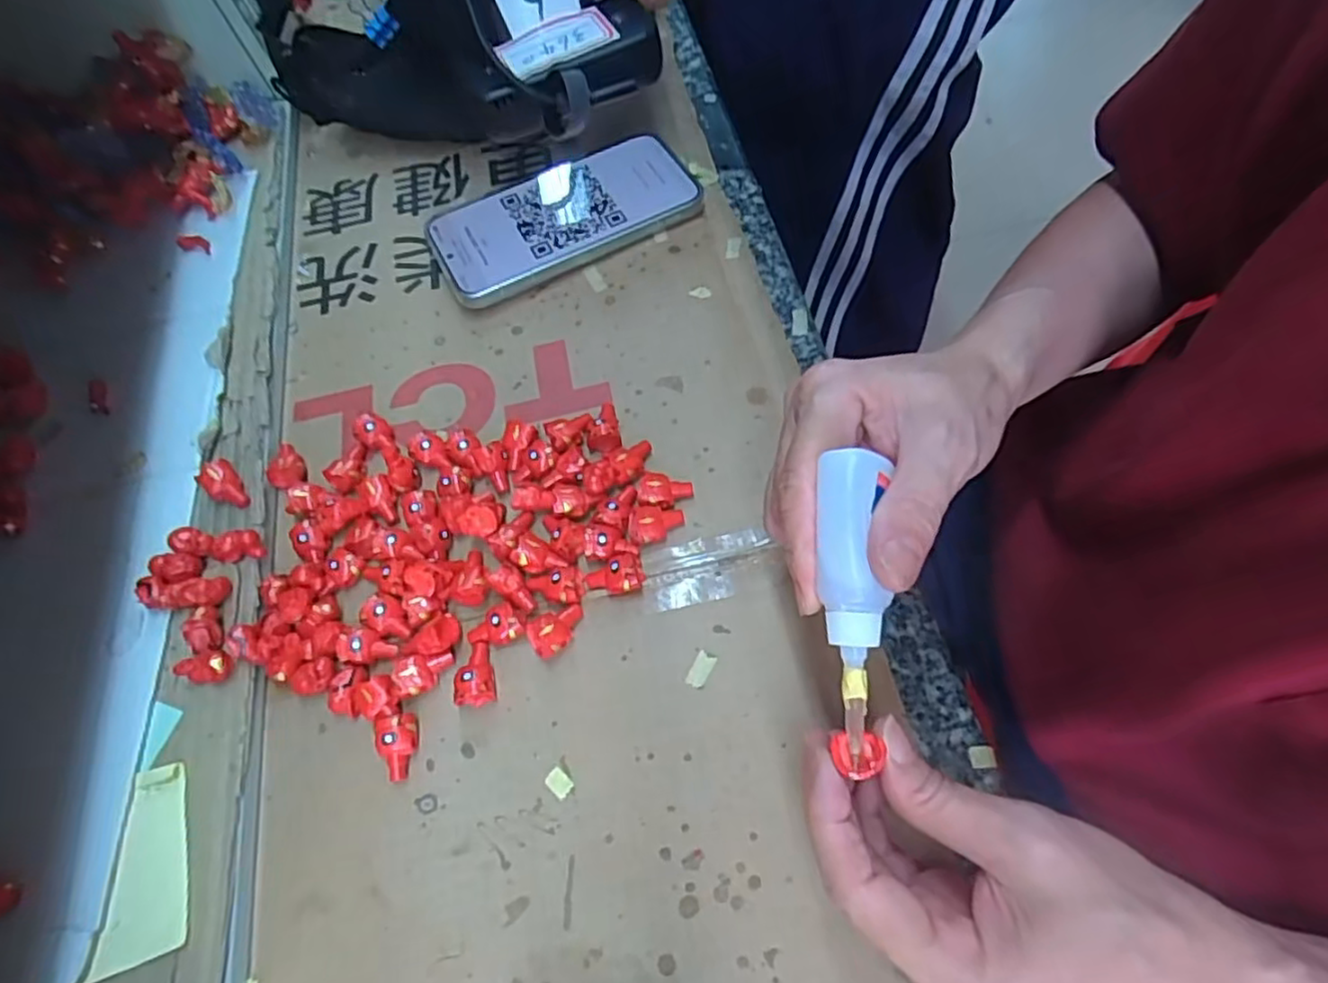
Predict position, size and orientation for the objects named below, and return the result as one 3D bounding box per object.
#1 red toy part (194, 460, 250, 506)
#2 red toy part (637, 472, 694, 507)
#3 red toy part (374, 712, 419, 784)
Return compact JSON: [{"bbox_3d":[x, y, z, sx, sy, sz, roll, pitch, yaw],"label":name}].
[{"bbox_3d":[-0.215,-0.003,0.344,0.023,0.016,0.015,41,73,20],"label":"red toy part"},{"bbox_3d":[0.001,-0.001,0.330,0.026,0.013,0.015,-11,65,-2],"label":"red toy part"},{"bbox_3d":[-0.112,0.107,0.292,0.016,0.013,0.025,0,65,3],"label":"red toy part"}]

